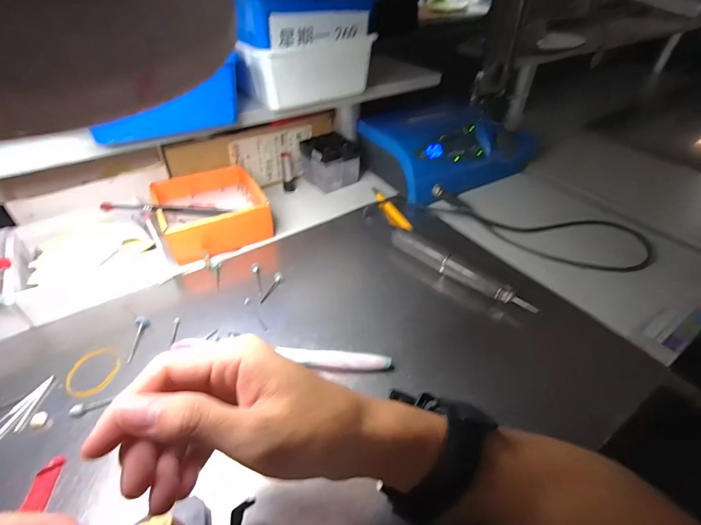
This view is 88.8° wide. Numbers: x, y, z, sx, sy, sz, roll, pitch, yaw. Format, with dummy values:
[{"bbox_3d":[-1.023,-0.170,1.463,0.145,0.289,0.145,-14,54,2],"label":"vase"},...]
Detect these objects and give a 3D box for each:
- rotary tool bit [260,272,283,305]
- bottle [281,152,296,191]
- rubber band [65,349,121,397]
[{"bbox_3d":[-0.085,0.025,0.386,0.008,0.008,0.046,13,44,15],"label":"rotary tool bit"},{"bbox_3d":[-0.094,-0.136,0.536,0.017,0.058,0.013,-6,42,-8],"label":"bottle"},{"bbox_3d":[-0.225,0.096,0.314,0.036,0.004,0.047,12,41,-1],"label":"rubber band"}]

